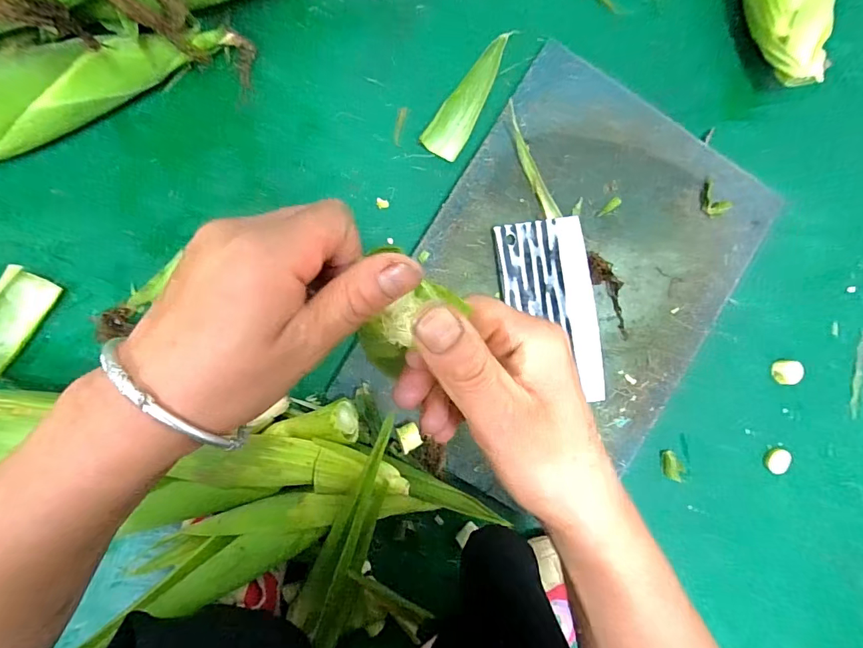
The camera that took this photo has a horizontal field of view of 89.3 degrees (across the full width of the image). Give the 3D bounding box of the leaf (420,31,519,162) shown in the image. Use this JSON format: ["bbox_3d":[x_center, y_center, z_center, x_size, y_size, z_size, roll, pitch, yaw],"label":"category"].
[{"bbox_3d":[0.044,-0.237,0.455,0.039,0.008,0.144,33,88,-5],"label":"leaf"}]

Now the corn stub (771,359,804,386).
[{"bbox_3d":[0.395,0.054,0.485,0.022,0.019,0.027,8,90,-5],"label":"corn stub"}]

